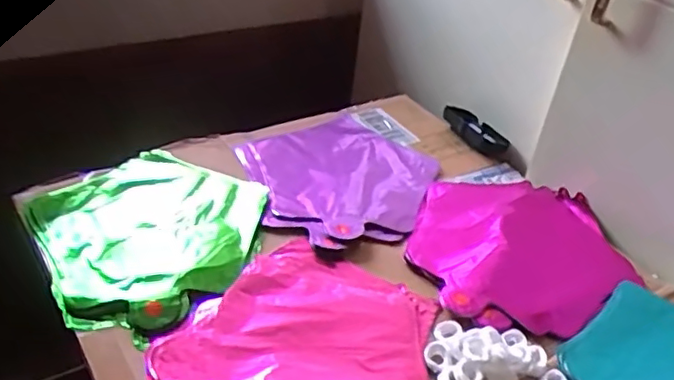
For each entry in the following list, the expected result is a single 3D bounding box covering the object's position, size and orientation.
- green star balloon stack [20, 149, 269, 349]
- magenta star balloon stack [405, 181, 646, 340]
[{"bbox_3d":[-0.205,0.043,0.659,0.249,0.031,0.244,23,40,20],"label":"green star balloon stack"},{"bbox_3d":[0.204,0.061,0.698,0.248,0.025,0.239,-2,38,-12],"label":"magenta star balloon stack"}]

